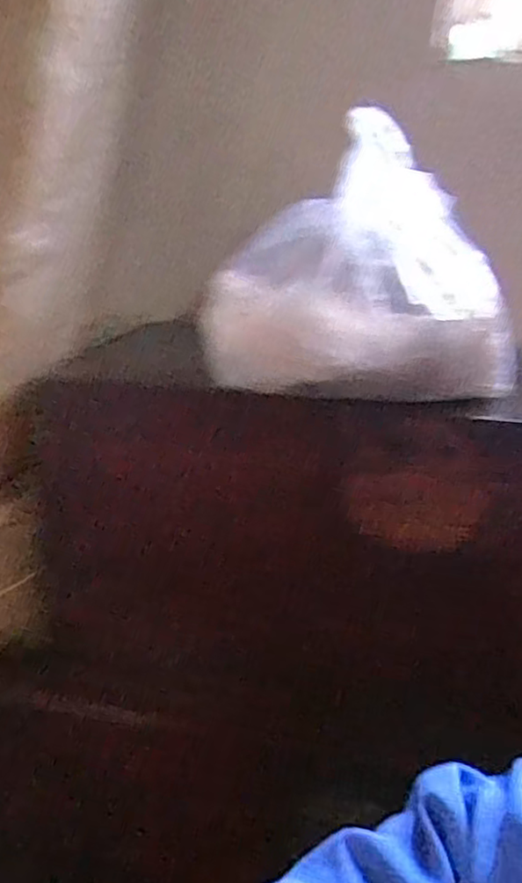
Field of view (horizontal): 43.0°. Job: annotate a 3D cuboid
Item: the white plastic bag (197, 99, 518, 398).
[{"bbox_3d":[0.092,-0.167,0.645,0.316,0.232,0.131,8,19,14],"label":"white plastic bag"}]

